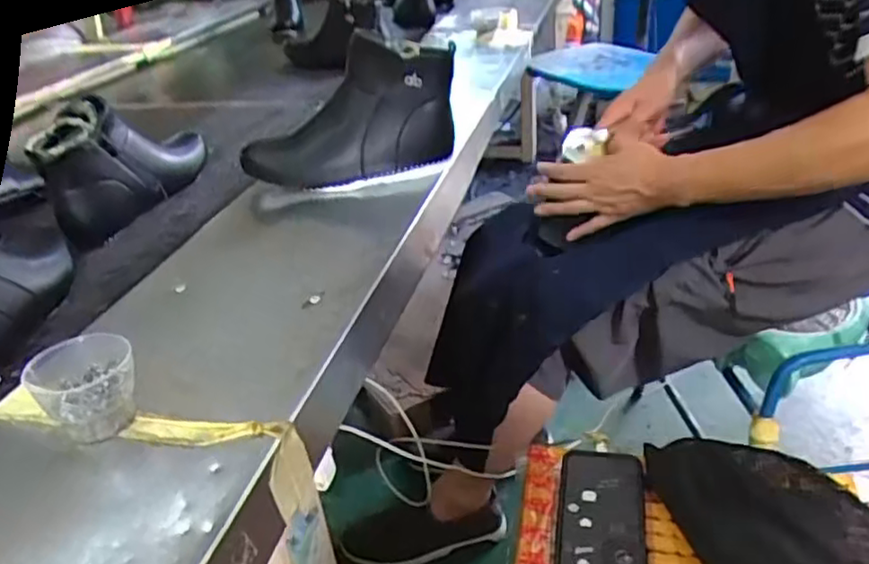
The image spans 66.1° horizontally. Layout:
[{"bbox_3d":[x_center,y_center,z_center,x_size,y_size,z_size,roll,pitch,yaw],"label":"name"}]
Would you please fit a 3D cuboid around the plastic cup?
[{"bbox_3d":[-0.229,0.070,0.444,0.064,0.050,0.057,-22,37,-24],"label":"plastic cup"}]

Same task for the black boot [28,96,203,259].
[{"bbox_3d":[-0.376,-0.157,0.820,0.081,0.138,0.230,4,33,13],"label":"black boot"}]

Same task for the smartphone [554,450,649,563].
[{"bbox_3d":[0.158,0.221,0.626,0.081,0.014,0.169,4,33,13],"label":"smartphone"}]

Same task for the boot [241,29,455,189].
[{"bbox_3d":[-0.097,-0.185,0.749,0.235,0.159,0.074,-5,32,-1],"label":"boot"}]

